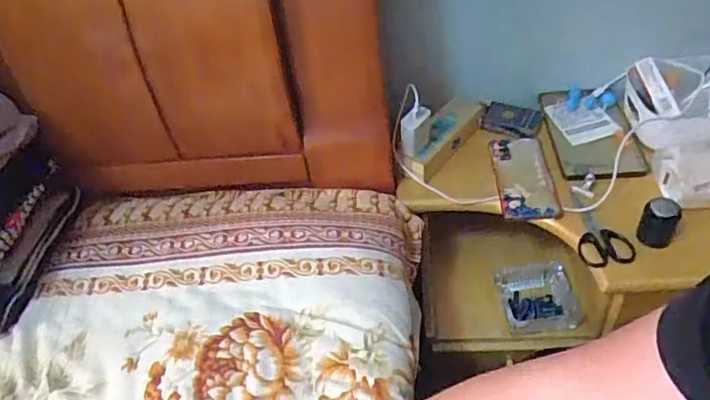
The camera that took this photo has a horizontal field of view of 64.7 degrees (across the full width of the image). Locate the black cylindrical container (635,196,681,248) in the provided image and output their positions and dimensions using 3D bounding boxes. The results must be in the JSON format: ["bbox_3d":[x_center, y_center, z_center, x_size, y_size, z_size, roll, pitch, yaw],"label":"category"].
[{"bbox_3d":[0.367,0.028,0.677,0.039,0.052,0.033,19,52,26],"label":"black cylindrical container"}]

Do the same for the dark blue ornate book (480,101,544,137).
[{"bbox_3d":[0.244,-0.127,0.872,0.085,0.017,0.065,9,48,18],"label":"dark blue ornate book"}]

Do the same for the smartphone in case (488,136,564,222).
[{"bbox_3d":[0.236,-0.035,0.790,0.077,0.015,0.159,-3,45,7],"label":"smartphone in case"}]

